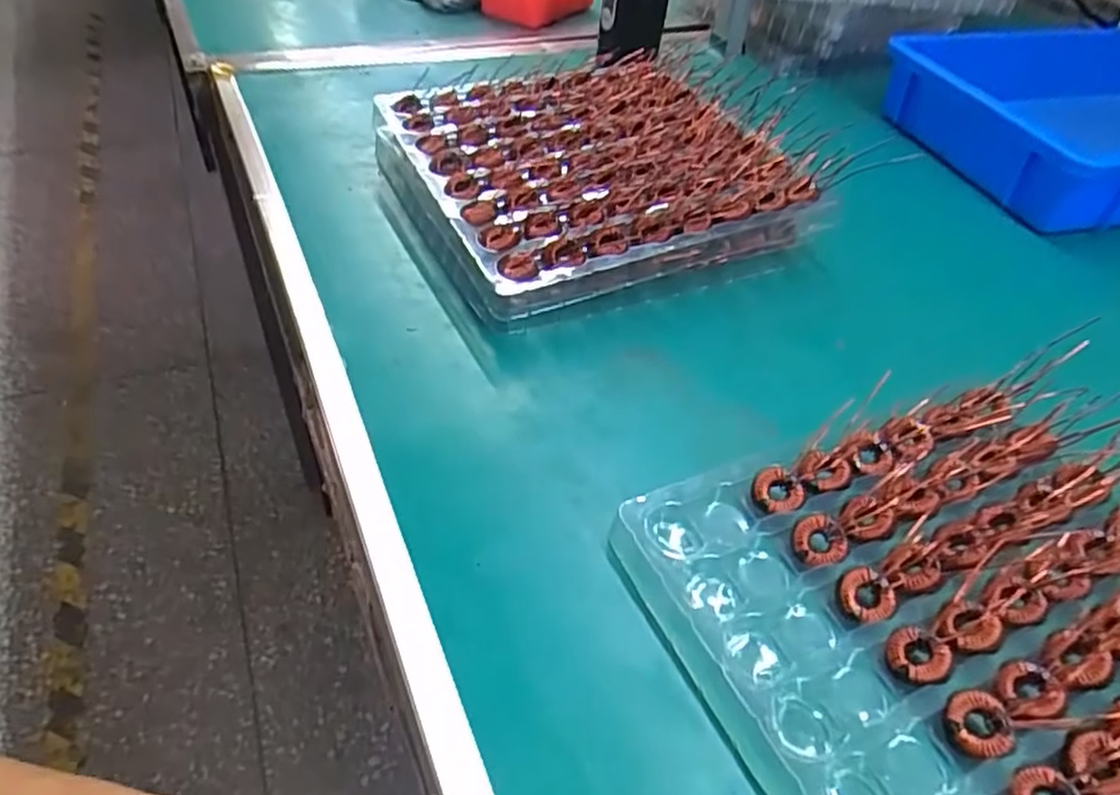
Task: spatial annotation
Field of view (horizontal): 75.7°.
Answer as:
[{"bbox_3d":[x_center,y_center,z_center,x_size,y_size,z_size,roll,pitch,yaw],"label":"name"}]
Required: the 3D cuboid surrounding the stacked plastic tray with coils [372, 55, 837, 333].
[{"bbox_3d":[0.025,-0.192,0.613,0.299,0.071,0.288,-16,48,-21],"label":"stacked plastic tray with coils"}]

